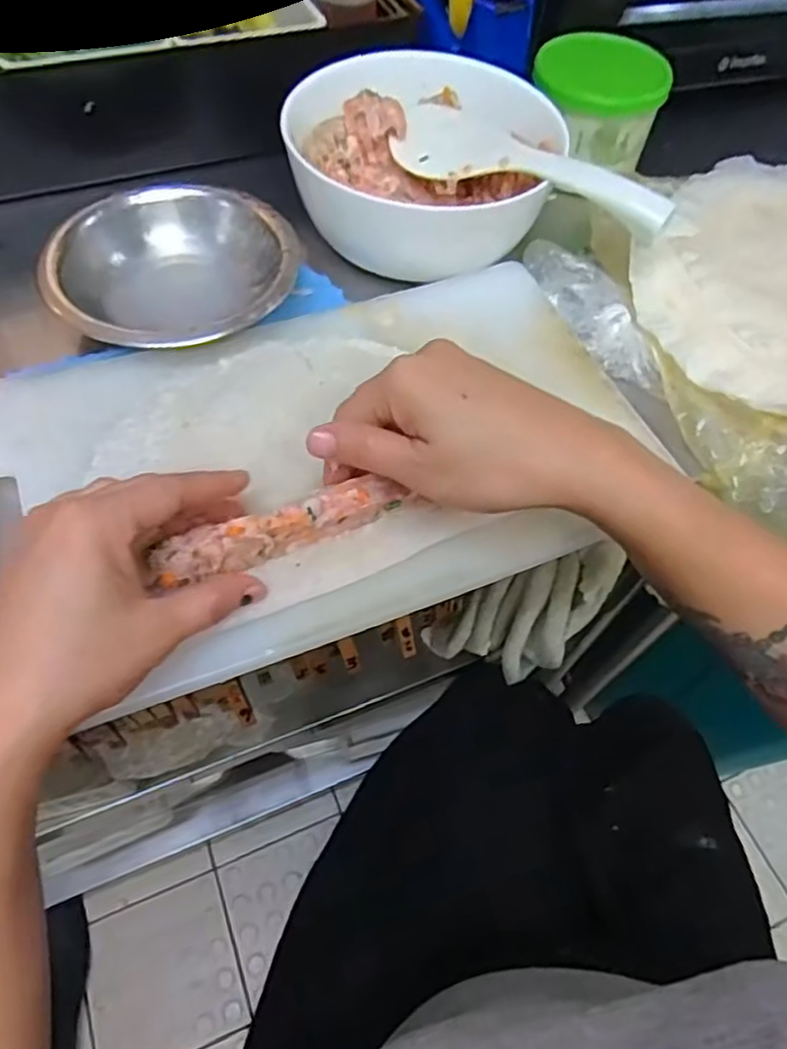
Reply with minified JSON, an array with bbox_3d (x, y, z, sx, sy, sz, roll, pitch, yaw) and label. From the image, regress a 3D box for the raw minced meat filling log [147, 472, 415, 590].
[{"bbox_3d":[-0.054,0.002,0.317,0.122,0.023,0.020,-18,63,-18],"label":"raw minced meat filling log"}]

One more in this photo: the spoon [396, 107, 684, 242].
[{"bbox_3d":[0.083,-0.227,0.413,0.193,0.023,0.062,36,66,17],"label":"spoon"}]

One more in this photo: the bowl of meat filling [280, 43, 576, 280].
[{"bbox_3d":[0.020,-0.257,0.444,0.175,0.066,0.168,1,61,-1],"label":"bowl of meat filling"}]

